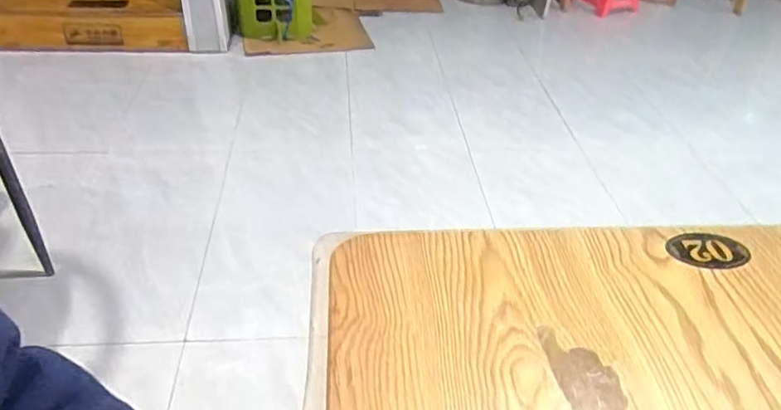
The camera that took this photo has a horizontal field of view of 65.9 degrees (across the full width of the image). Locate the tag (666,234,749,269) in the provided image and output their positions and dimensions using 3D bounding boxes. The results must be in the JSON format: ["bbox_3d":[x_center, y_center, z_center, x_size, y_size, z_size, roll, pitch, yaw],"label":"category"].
[{"bbox_3d":[0.294,0.042,0.559,0.073,0.004,0.044,-1,46,-2],"label":"tag"}]

